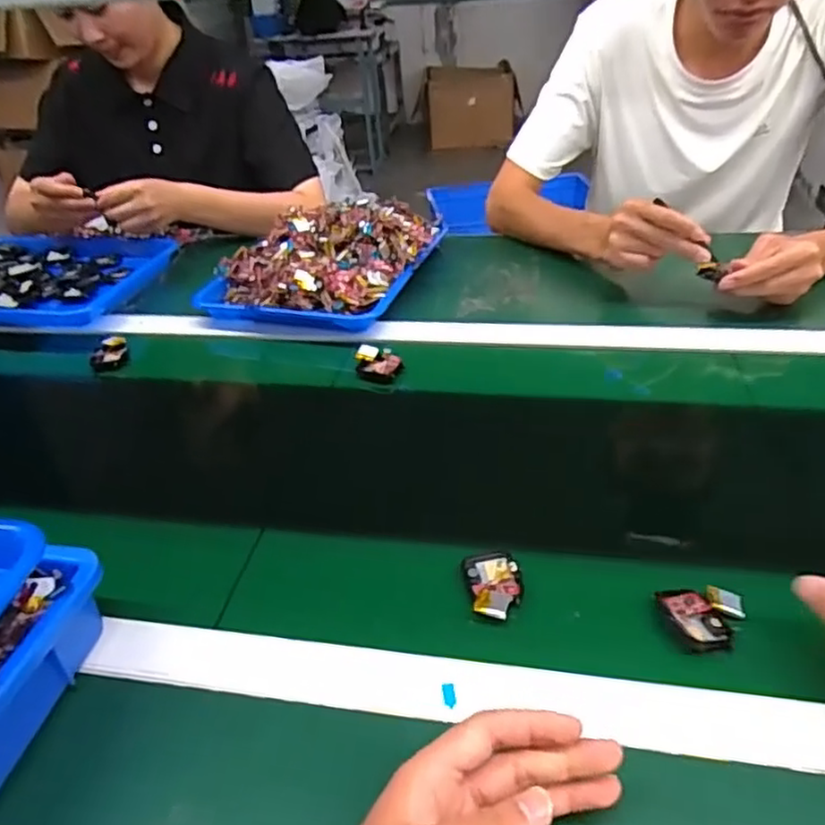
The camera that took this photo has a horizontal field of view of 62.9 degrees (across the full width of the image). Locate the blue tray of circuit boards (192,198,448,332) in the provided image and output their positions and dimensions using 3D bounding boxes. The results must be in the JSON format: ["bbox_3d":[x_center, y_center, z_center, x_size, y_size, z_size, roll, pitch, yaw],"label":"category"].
[{"bbox_3d":[-0.114,-0.216,0.894,0.247,0.072,0.283,9,38,19],"label":"blue tray of circuit boards"}]

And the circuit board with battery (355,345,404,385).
[{"bbox_3d":[-0.035,-0.052,0.719,0.049,0.025,0.038,-1,36,5],"label":"circuit board with battery"}]

